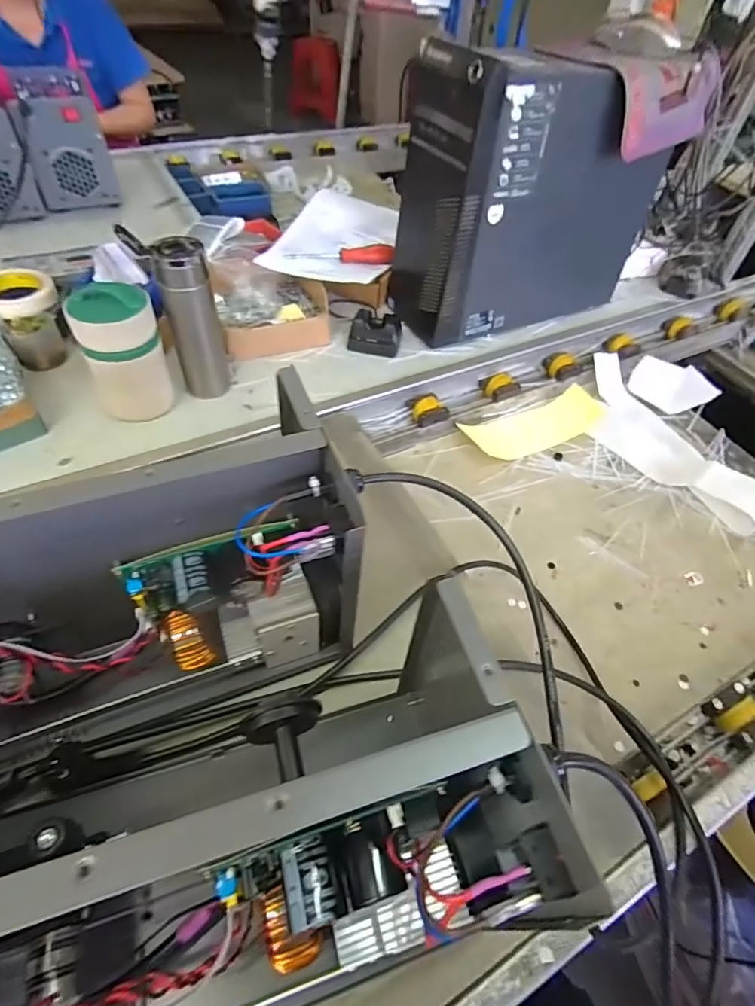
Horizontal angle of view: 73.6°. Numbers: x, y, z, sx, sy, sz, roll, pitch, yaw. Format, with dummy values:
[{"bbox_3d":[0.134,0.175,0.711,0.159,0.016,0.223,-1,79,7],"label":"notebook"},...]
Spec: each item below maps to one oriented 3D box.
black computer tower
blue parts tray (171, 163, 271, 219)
[{"bbox_3d":[0.253,-0.491,0.824,0.408,0.353,0.177,-20,56,-21],"label":"black computer tower"},{"bbox_3d":[-0.401,-0.822,1.328,0.232,0.061,0.236,-17,55,-18],"label":"blue parts tray"}]

